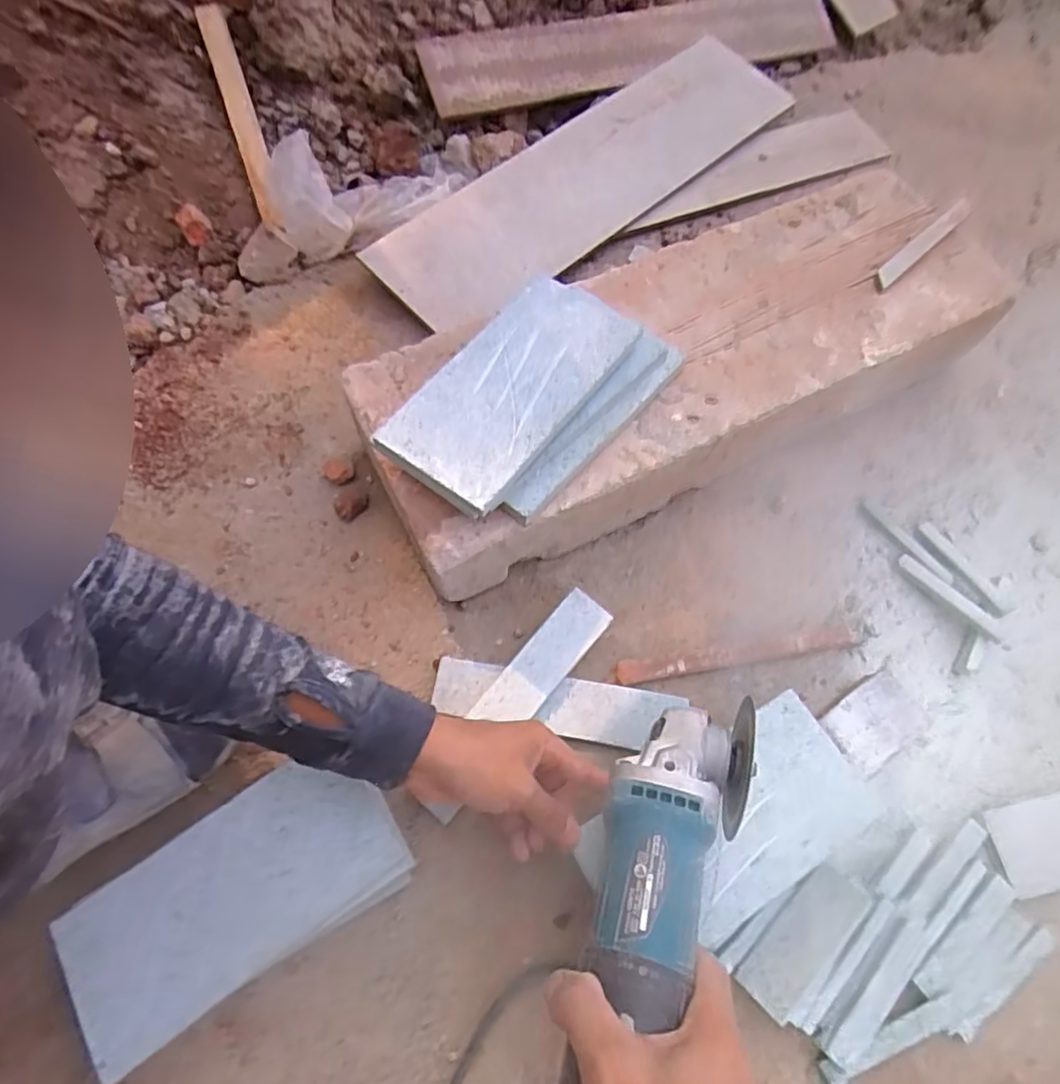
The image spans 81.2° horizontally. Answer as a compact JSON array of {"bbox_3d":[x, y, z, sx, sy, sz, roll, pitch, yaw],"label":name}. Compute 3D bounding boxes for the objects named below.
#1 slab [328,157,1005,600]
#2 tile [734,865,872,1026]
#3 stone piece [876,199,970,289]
[{"bbox_3d":[0.141,-0.159,0.576,0.580,0.114,0.200,-25,66,-13],"label":"slab"},{"bbox_3d":[0.183,0.267,0.416,0.099,0.006,0.039,-39,39,-19],"label":"tile"},{"bbox_3d":[0.372,-0.284,0.584,0.142,0.012,0.018,-39,73,-18],"label":"stone piece"}]

